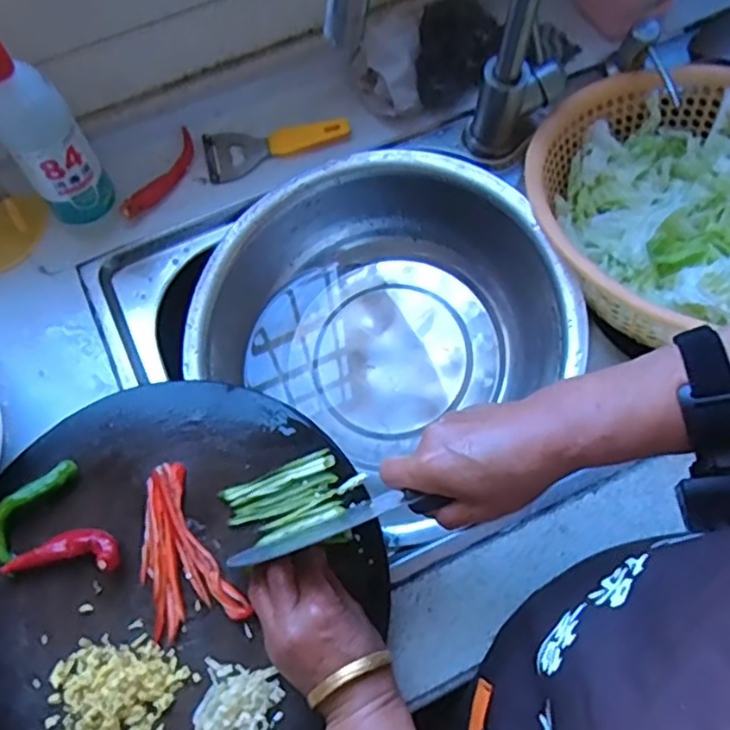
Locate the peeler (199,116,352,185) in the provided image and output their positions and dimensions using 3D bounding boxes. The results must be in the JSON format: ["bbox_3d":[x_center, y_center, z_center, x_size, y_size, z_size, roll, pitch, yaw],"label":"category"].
[{"bbox_3d":[-0.088,-0.224,0.669,0.148,0.012,0.047,-11,71,-4],"label":"peeler"}]

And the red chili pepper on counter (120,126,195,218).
[{"bbox_3d":[-0.199,-0.186,0.652,0.021,0.025,0.111,26,73,9],"label":"red chili pepper on counter"}]

